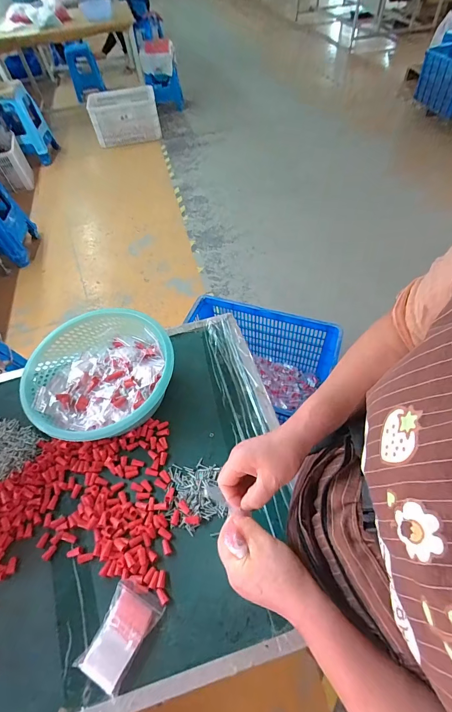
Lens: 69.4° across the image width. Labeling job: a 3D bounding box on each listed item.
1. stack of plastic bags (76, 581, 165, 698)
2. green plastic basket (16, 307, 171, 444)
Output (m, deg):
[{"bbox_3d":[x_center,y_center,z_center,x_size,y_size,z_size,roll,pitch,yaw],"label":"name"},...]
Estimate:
[{"bbox_3d":[-0.147,0.388,0.456,0.072,0.021,0.110,22,60,19],"label":"stack of plastic bags"},{"bbox_3d":[-0.235,0.043,0.633,0.264,0.103,0.258,-3,55,4],"label":"green plastic basket"}]

